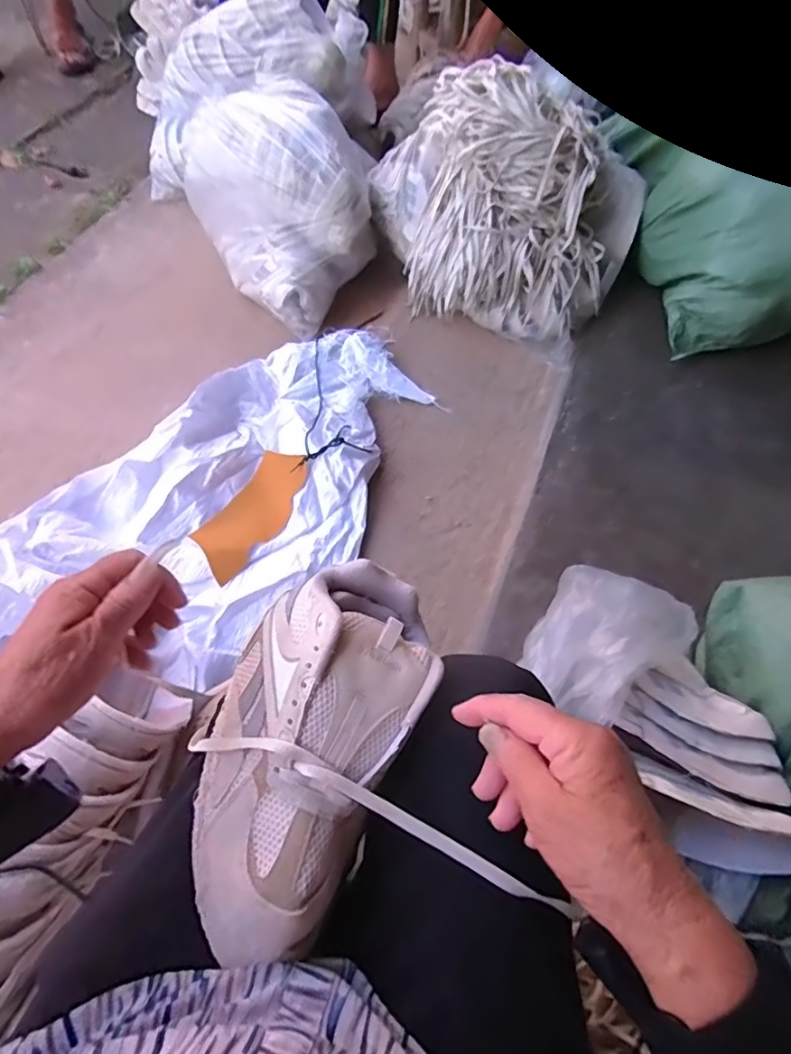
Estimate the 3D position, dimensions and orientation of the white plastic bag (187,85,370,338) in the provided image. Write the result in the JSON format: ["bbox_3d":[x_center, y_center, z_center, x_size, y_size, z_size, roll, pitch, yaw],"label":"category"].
[{"bbox_3d":[-0.218,-0.680,1.155,0.320,0.278,0.465,-27,67,-17],"label":"white plastic bag"}]

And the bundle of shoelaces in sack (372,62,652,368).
[{"bbox_3d":[0.206,-0.614,1.084,0.522,0.315,0.354,20,63,6],"label":"bundle of shoelaces in sack"}]

